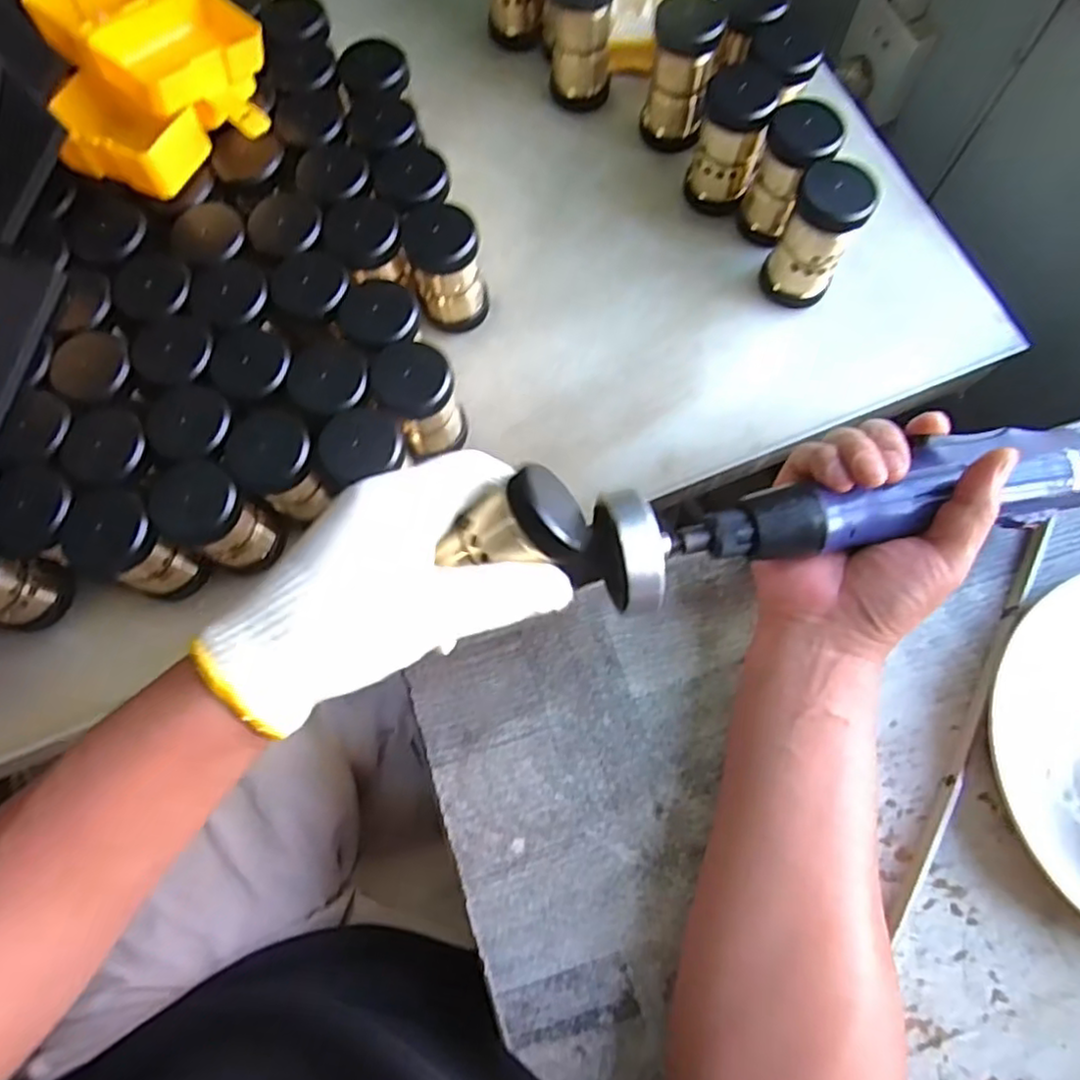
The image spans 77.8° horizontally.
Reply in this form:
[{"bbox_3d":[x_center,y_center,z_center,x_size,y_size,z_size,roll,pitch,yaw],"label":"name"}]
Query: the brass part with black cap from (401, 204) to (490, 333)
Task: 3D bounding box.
[{"bbox_3d":[-0.059,-0.173,0.431,0.047,0.072,0.042,-6,72,0],"label":"brass part with black cap"}]

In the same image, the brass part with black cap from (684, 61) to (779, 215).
[{"bbox_3d":[0.128,-0.267,0.453,0.043,0.087,0.040,15,73,7],"label":"brass part with black cap"}]

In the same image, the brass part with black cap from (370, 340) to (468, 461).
[{"bbox_3d":[-0.070,-0.081,0.401,0.042,0.073,0.043,-1,72,2],"label":"brass part with black cap"}]

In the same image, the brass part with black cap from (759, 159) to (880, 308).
[{"bbox_3d":[0.176,-0.191,0.426,0.045,0.088,0.040,24,75,9],"label":"brass part with black cap"}]

